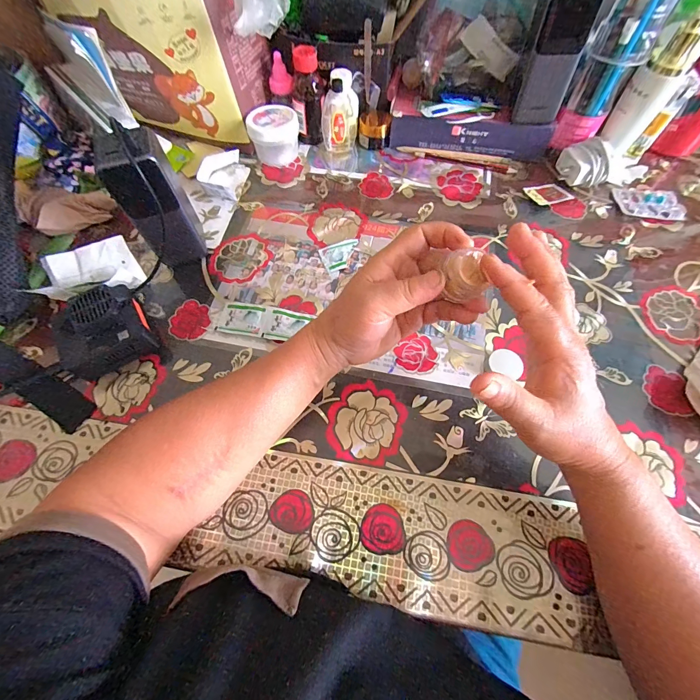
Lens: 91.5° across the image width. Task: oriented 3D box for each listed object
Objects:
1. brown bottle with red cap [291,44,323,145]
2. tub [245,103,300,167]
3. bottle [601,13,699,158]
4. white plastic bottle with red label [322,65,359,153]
[{"bbox_3d":[-0.057,-0.338,0.463,0.042,0.106,0.039,-6,64,-2],"label":"brown bottle with red cap"},{"bbox_3d":[-0.103,-0.297,0.473,0.066,0.054,0.060,0,64,1],"label":"tub"},{"bbox_3d":[0.364,-0.309,0.422,0.050,0.141,0.050,37,70,17],"label":"bottle"},{"bbox_3d":[-0.013,-0.323,0.467,0.047,0.088,0.040,0,64,1],"label":"white plastic bottle with red label"}]

